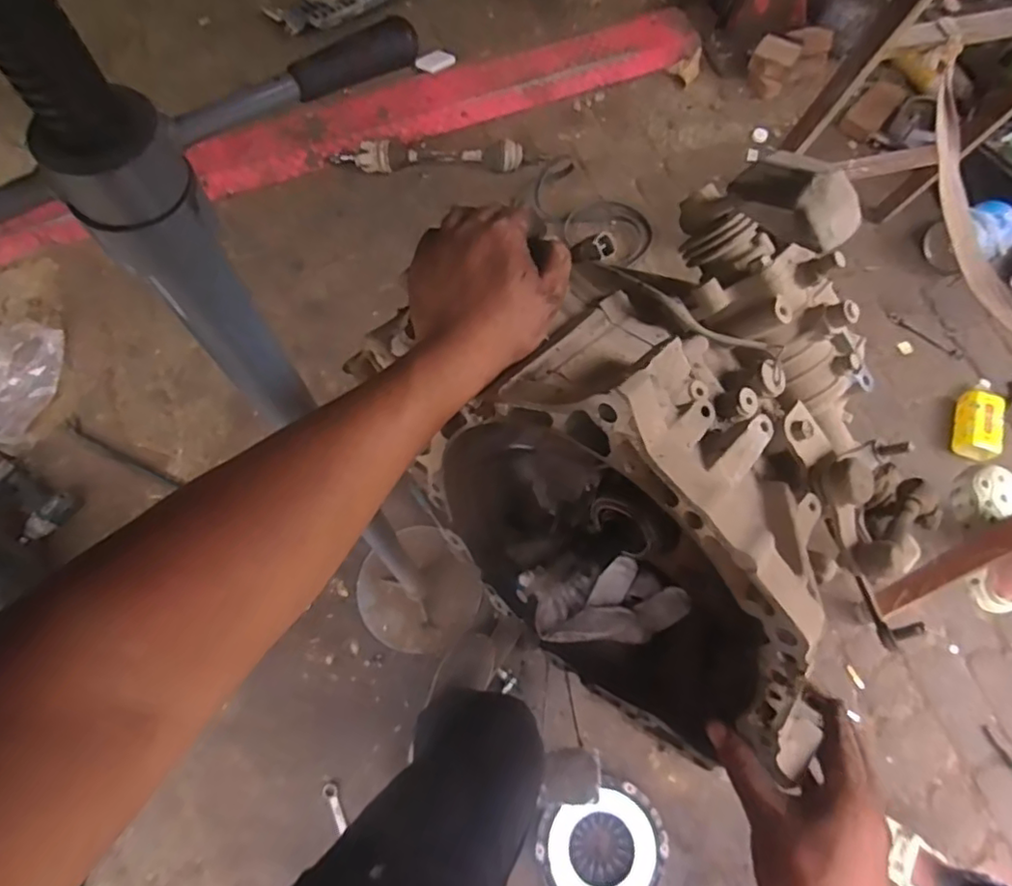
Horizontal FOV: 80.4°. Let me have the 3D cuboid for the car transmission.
[{"bbox_3d":[0.138,0.027,0.452,0.328,0.294,0.311,43,79,14],"label":"car transmission"}]

